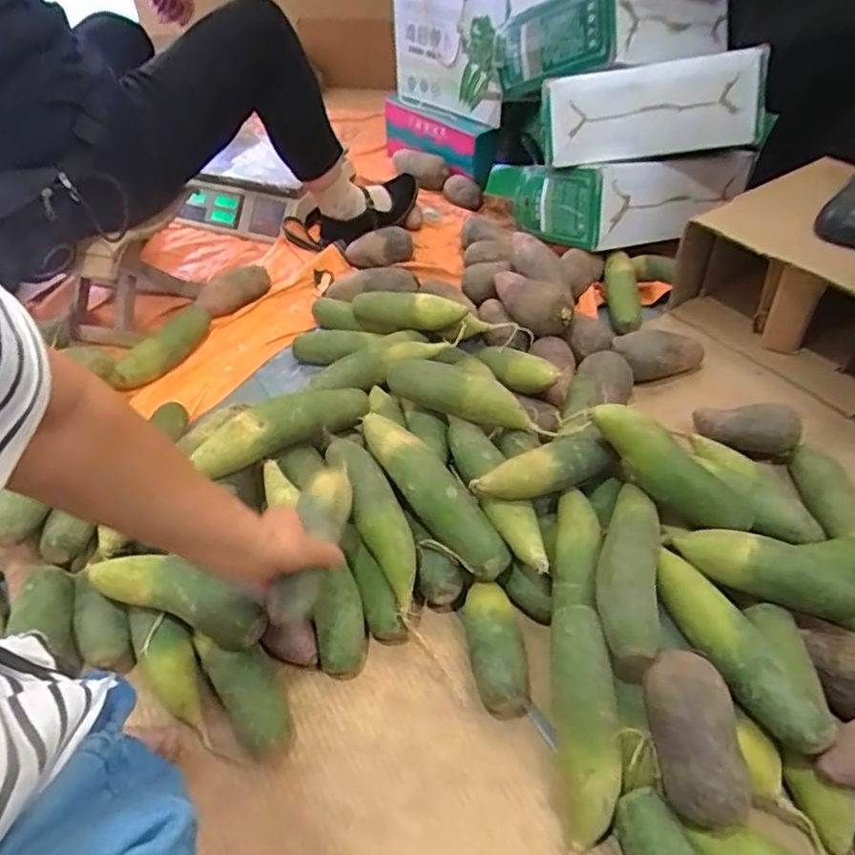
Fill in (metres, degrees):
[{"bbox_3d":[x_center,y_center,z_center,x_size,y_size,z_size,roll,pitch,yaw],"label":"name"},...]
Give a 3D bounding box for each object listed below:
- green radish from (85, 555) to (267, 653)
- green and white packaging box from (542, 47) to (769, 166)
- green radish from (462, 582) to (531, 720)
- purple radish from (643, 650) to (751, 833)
[{"bbox_3d":[-0.261,0.170,0.622,0.190,0.061,0.045,11,47,14],"label":"green radish"},{"bbox_3d":[0.367,-0.537,1.050,0.360,0.148,0.131,11,45,31],"label":"green and white packaging box"},{"bbox_3d":[0.068,0.226,0.632,0.056,0.058,0.125,-8,45,-5],"label":"green radish"},{"bbox_3d":[0.224,0.265,0.518,0.064,0.071,0.126,-2,45,2],"label":"purple radish"}]

